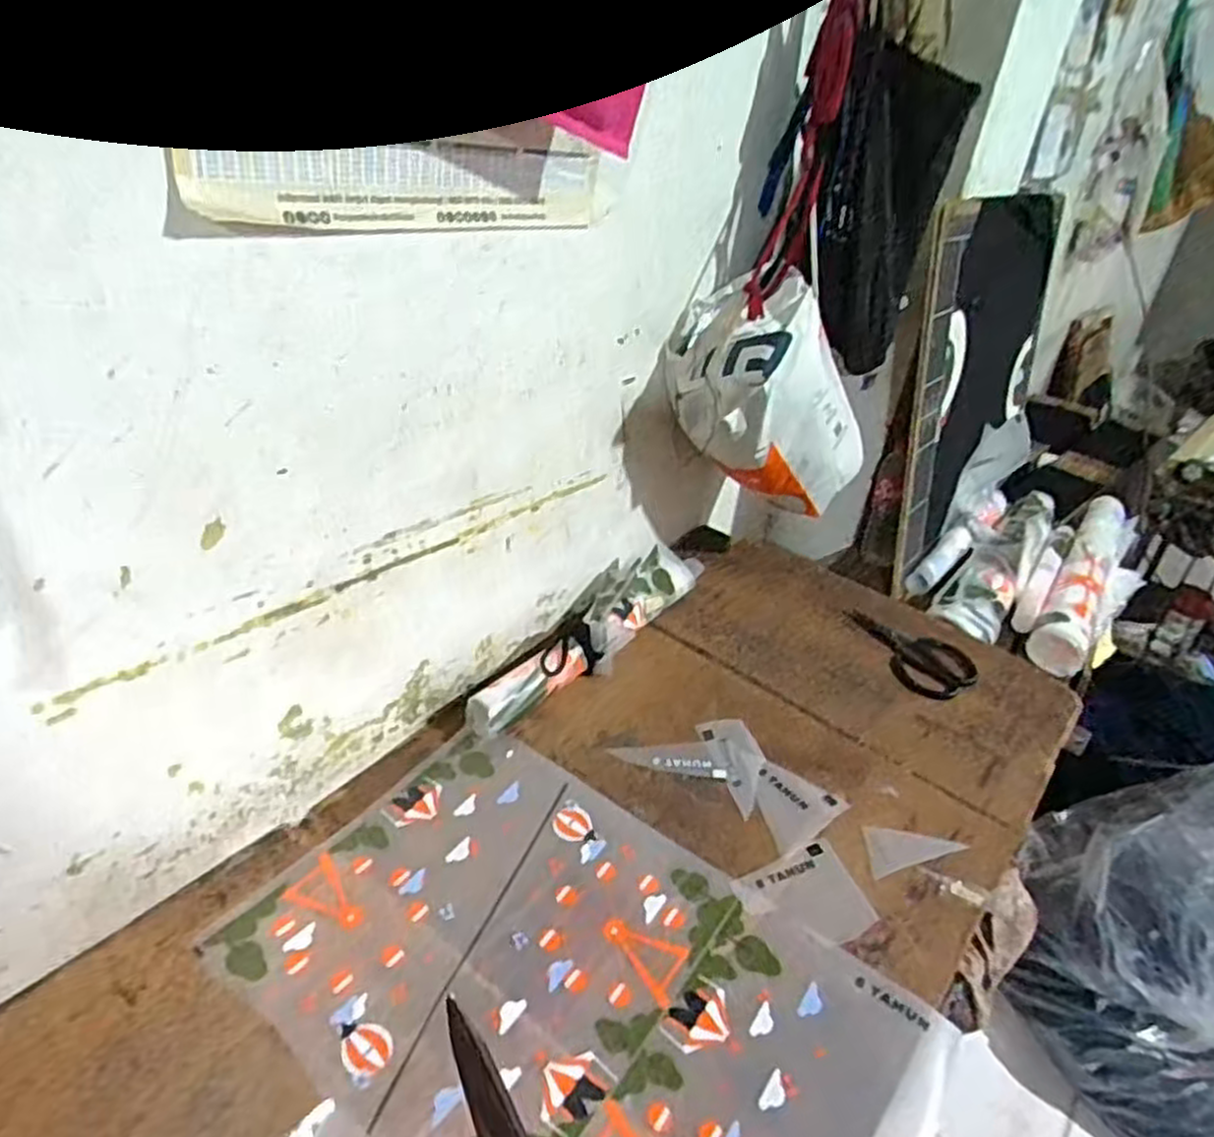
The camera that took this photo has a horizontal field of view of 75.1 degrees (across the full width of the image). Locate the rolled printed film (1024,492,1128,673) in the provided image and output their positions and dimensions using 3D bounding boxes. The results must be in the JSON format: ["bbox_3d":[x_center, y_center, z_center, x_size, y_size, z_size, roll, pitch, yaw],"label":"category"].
[{"bbox_3d":[0.839,0.002,1.378,0.080,0.085,0.626,25,36,27],"label":"rolled printed film"}]

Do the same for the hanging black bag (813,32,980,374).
[{"bbox_3d":[0.334,-0.448,0.996,0.146,0.345,0.074,14,32,11],"label":"hanging black bag"}]

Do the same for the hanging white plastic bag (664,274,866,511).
[{"bbox_3d":[0.214,-0.214,1.055,0.276,0.272,0.195,13,32,10],"label":"hanging white plastic bag"}]

